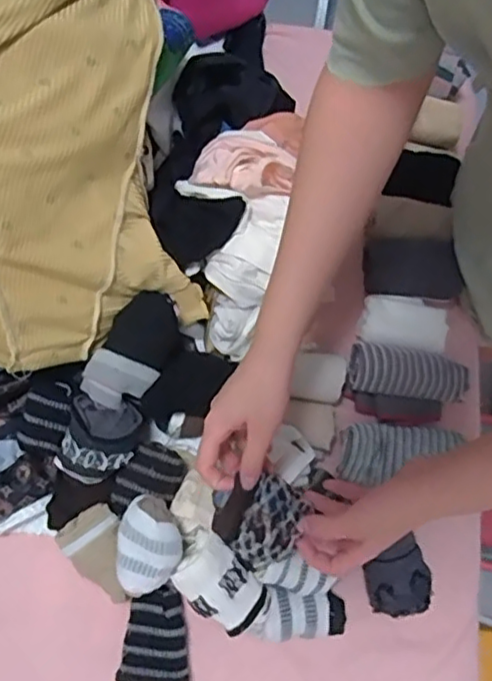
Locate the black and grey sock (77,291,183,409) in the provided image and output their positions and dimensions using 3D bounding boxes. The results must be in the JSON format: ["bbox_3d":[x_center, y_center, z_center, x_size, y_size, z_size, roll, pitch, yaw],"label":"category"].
[{"bbox_3d":[-0.107,0.006,0.588,0.066,0.028,0.120,29,75,6],"label":"black and grey sock"}]

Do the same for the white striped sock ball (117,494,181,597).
[{"bbox_3d":[-0.086,0.181,0.546,0.053,0.043,0.083,7,73,0],"label":"white striped sock ball"}]

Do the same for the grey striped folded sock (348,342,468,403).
[{"bbox_3d":[0.173,0.037,0.666,0.122,0.024,0.049,13,73,2],"label":"grey striped folded sock"}]

